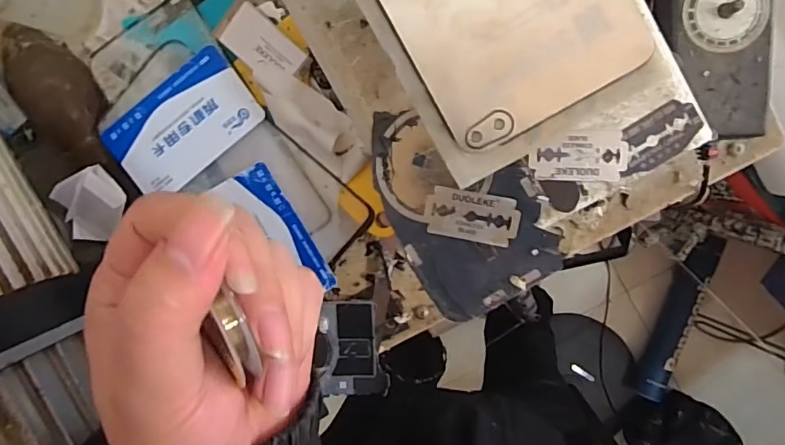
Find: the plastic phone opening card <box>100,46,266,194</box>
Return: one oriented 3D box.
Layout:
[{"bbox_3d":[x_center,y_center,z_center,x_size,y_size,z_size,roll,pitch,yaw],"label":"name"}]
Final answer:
[{"bbox_3d":[-0.121,-0.058,0.289,0.083,0.004,0.056,-37,89,6],"label":"plastic phone opening card"}]

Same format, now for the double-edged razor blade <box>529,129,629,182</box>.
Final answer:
[{"bbox_3d":[0.082,-0.029,0.222,0.042,0.004,0.022,1,95,4],"label":"double-edged razor blade"}]

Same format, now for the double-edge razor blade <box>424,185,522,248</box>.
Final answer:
[{"bbox_3d":[0.036,-0.003,0.231,0.042,0.004,0.022,11,101,6],"label":"double-edge razor blade"}]

